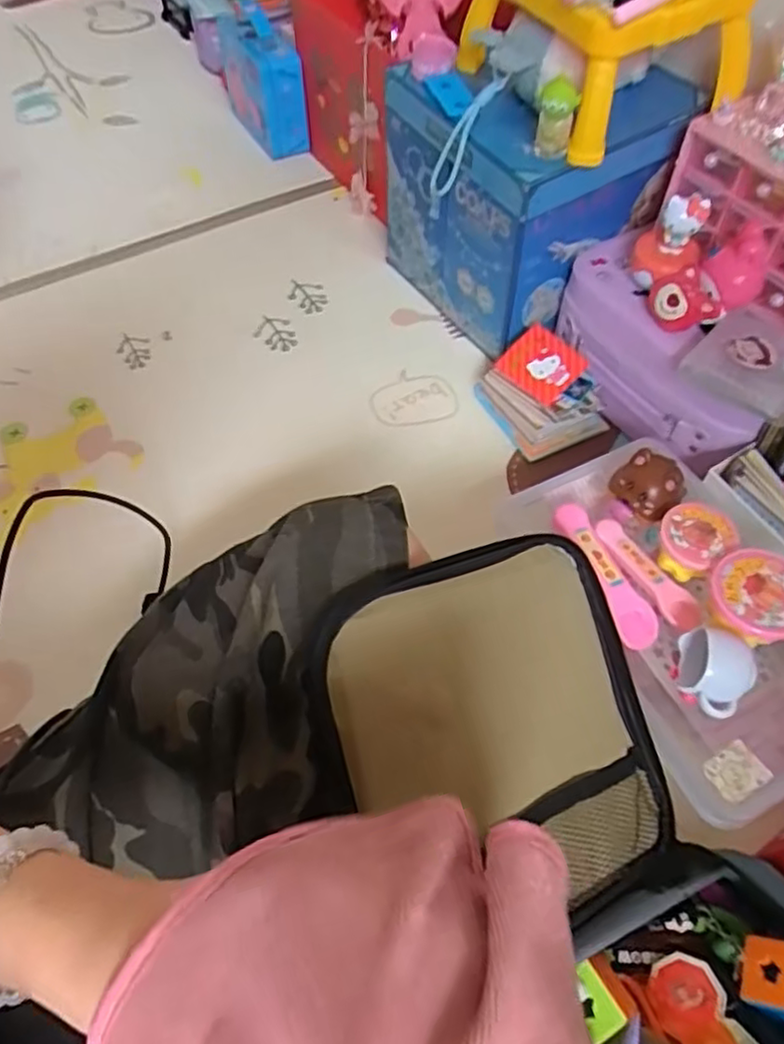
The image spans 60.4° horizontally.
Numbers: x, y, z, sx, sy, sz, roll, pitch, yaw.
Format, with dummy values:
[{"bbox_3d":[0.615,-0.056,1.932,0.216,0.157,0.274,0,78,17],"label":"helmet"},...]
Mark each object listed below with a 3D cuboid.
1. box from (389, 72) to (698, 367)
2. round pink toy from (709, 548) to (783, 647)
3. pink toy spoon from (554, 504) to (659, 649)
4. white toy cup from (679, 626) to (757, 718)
[{"bbox_3d":[0.134,-0.338,0.704,0.210,0.226,0.228,-31,61,-19],"label":"box"},{"bbox_3d":[0.255,0.056,0.473,0.066,0.044,0.062,0,56,1],"label":"round pink toy"},{"bbox_3d":[0.163,0.037,0.511,0.031,0.009,0.122,-18,57,-11],"label":"pink toy spoon"},{"bbox_3d":[0.219,0.104,0.455,0.042,0.034,0.056,12,57,9],"label":"white toy cup"}]

